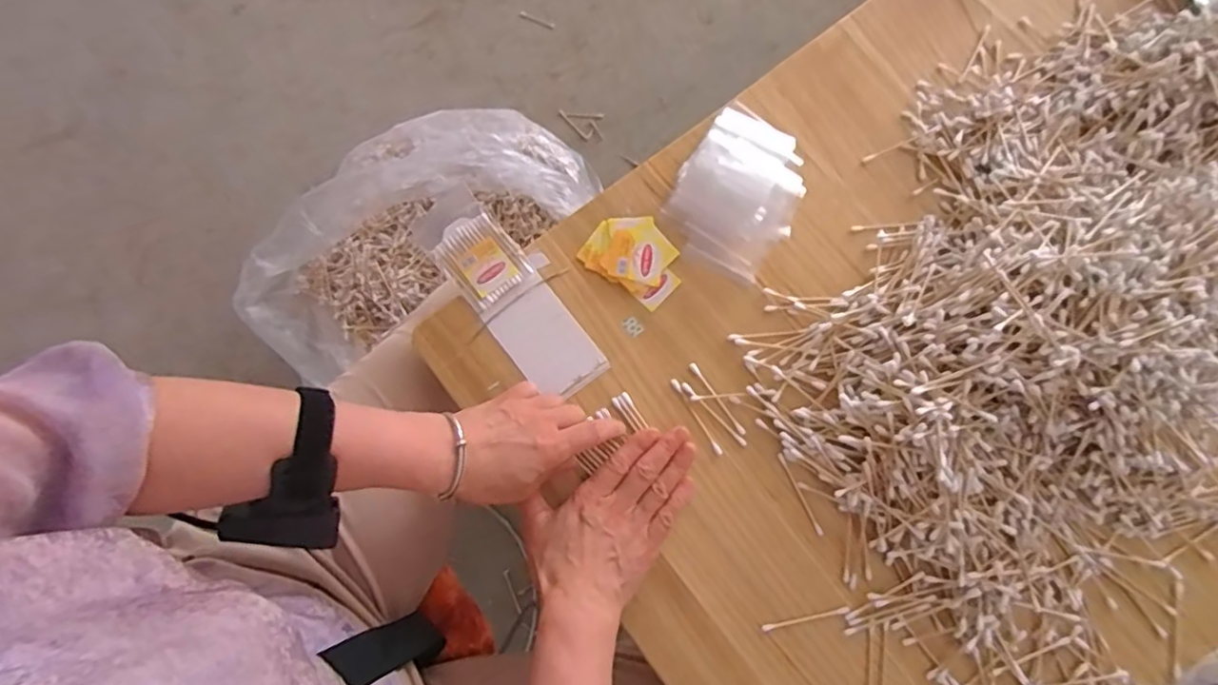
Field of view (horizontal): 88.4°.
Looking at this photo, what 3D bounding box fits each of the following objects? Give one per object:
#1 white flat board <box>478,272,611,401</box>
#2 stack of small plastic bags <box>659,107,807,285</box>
[{"bbox_3d":[-0.053,-0.002,0.514,0.060,0.005,0.100,-37,79,-9],"label":"white flat board"},{"bbox_3d":[0.108,-0.127,0.527,0.099,0.031,0.127,26,77,6],"label":"stack of small plastic bags"}]

